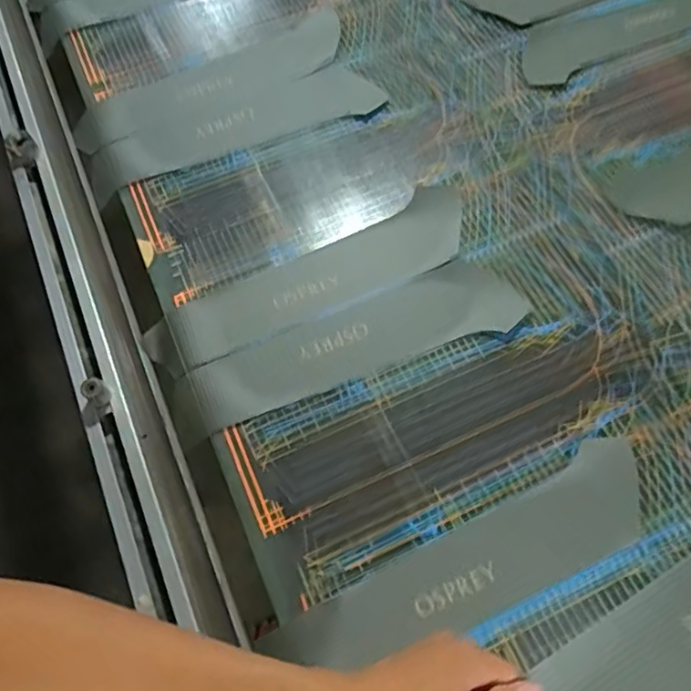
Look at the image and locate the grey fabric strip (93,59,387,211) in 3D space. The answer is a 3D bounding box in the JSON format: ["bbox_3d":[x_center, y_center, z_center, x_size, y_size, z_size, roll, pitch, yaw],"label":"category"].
[{"bbox_3d":[-0.166,-0.318,0.886,0.428,0.022,0.112,-23,62,-8],"label":"grey fabric strip"}]

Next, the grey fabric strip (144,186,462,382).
[{"bbox_3d":[-0.036,-0.083,0.760,0.434,0.007,0.108,-28,66,-12],"label":"grey fabric strip"}]

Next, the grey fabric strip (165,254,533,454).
[{"bbox_3d":[0.003,-0.001,0.720,0.425,0.010,0.105,-22,65,-10],"label":"grey fabric strip"}]

